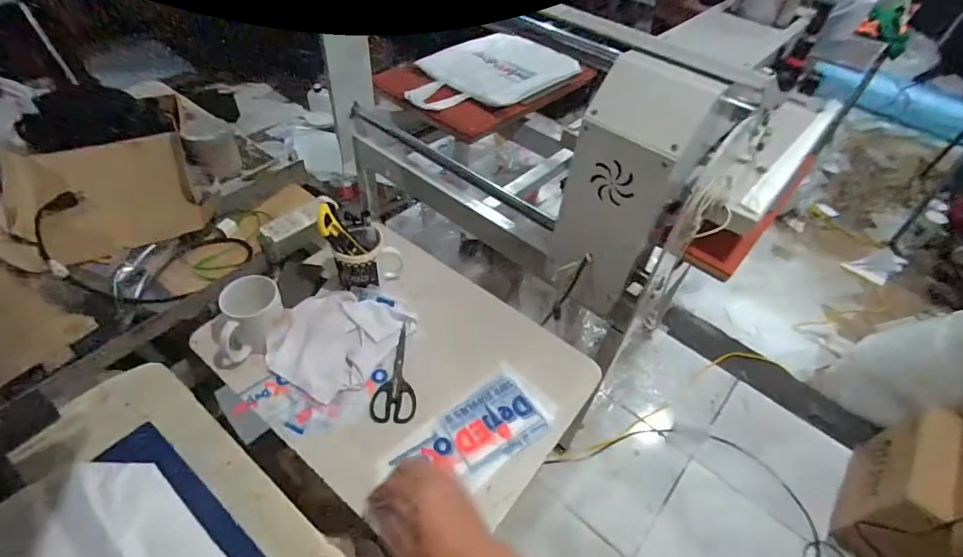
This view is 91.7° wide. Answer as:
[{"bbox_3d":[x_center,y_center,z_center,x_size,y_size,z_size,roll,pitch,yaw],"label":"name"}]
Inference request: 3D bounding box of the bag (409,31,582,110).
[{"bbox_3d":[-0.011,-0.600,1.349,0.496,0.048,0.366,-29,56,-28],"label":"bag"}]

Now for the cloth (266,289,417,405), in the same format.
[{"bbox_3d":[-0.226,0.092,0.732,0.168,0.028,0.183,23,50,15],"label":"cloth"}]

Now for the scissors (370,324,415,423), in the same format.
[{"bbox_3d":[-0.132,0.143,0.713,0.063,0.013,0.162,0,48,-6],"label":"scissors"}]

